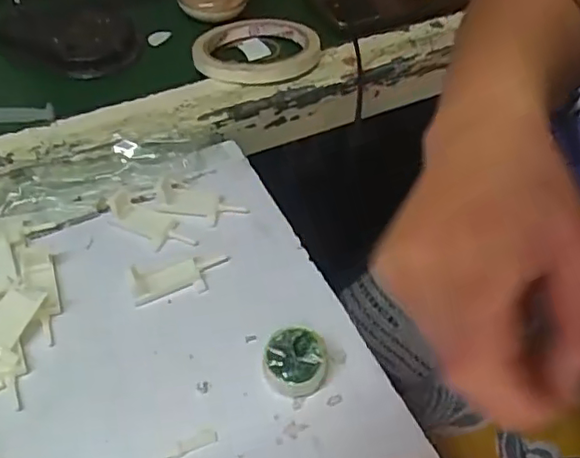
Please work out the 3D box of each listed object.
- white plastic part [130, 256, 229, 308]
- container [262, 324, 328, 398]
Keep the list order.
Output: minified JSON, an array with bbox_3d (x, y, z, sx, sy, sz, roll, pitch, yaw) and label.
[{"bbox_3d":[-0.064,0.026,0.357,0.056,0.013,0.023,-12,52,-15],"label":"white plastic part"},{"bbox_3d":[0.003,0.070,0.322,0.031,0.019,0.032,3,50,-3],"label":"container"}]

